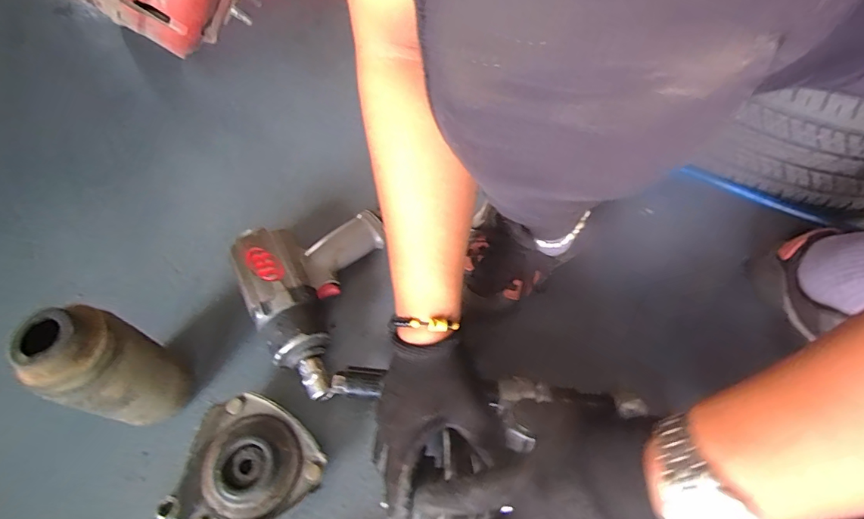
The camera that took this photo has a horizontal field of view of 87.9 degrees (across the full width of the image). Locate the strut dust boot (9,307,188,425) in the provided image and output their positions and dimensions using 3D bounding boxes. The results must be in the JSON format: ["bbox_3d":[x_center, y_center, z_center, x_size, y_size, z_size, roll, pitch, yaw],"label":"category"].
[{"bbox_3d":[-0.282,0.104,0.407,0.063,0.174,0.074,20,61,10],"label":"strut dust boot"}]

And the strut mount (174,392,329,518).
[{"bbox_3d":[-0.178,0.196,0.428,0.119,0.040,0.119,1,59,-1],"label":"strut mount"}]

